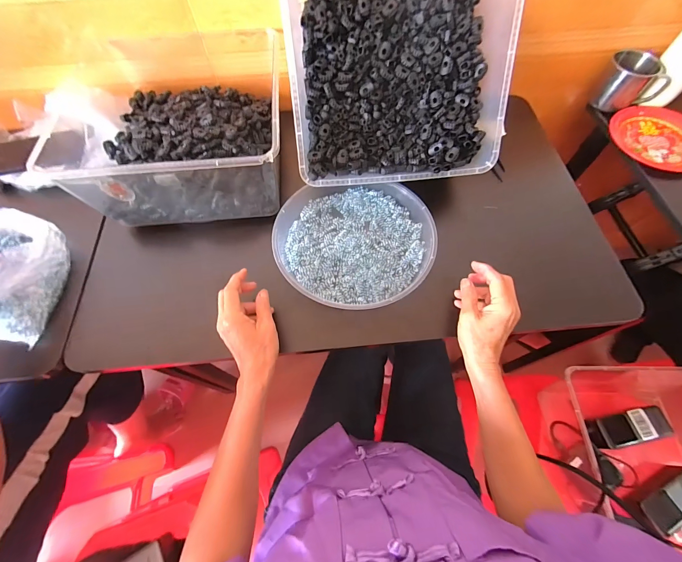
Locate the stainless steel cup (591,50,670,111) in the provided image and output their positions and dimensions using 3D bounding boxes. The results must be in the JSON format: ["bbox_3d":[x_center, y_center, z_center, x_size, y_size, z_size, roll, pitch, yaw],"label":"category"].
[{"bbox_3d":[0.554,-0.376,0.594,0.107,0.078,0.066,34,69,16],"label":"stainless steel cup"}]

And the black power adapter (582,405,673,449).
[{"bbox_3d":[0.546,0.277,0.585,0.146,0.021,0.054,-11,65,-5],"label":"black power adapter"}]

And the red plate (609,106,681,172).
[{"bbox_3d":[0.601,-0.279,0.588,0.165,0.022,0.163,0,64,0],"label":"red plate"}]

